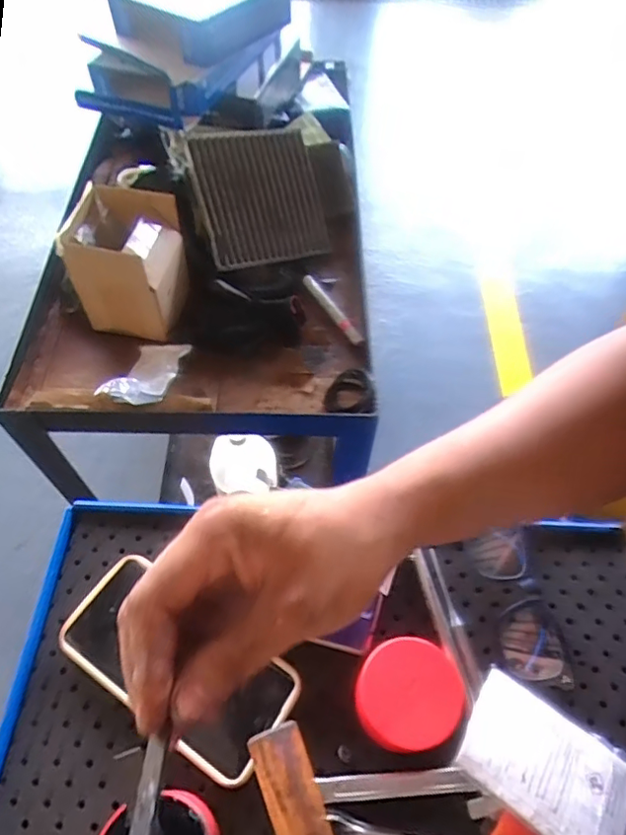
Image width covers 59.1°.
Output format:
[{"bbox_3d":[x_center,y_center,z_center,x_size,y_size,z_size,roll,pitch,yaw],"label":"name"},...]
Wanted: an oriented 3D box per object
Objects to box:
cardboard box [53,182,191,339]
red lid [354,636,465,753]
[{"bbox_3d":[-0.235,-0.202,0.730,0.125,0.144,0.122,7,58,4],"label":"cardboard box"},{"bbox_3d":[0.062,0.176,0.352,0.064,0.010,0.064,0,58,0],"label":"red lid"}]

